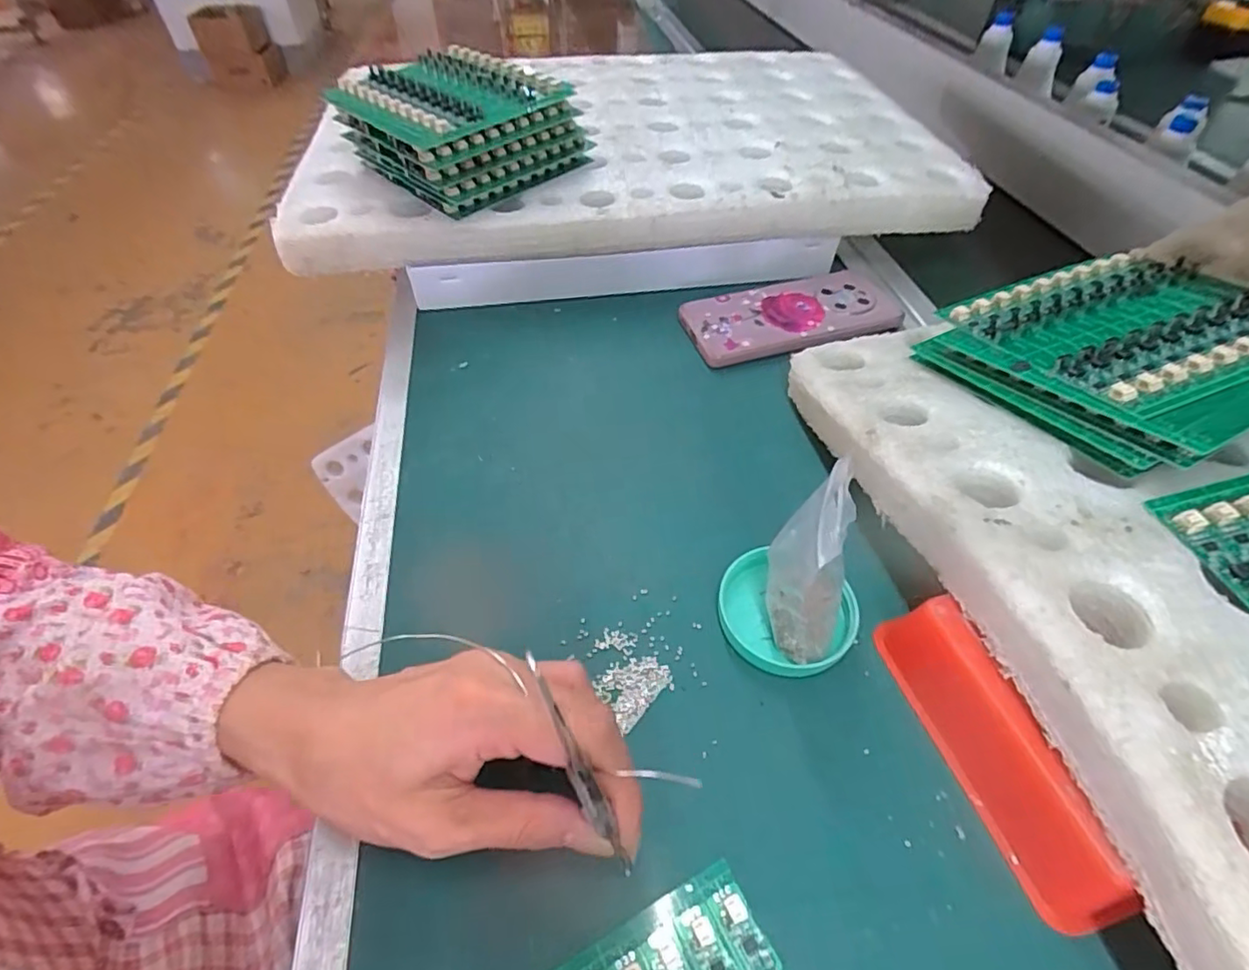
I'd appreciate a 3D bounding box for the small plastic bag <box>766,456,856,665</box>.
[{"bbox_3d":[0.086,0.036,0.269,0.038,0.088,0.056,-2,49,0],"label":"small plastic bag"}]

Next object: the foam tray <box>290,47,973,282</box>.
[{"bbox_3d":[-0.006,-0.331,0.557,0.546,0.040,0.360,-6,49,-4],"label":"foam tray"}]

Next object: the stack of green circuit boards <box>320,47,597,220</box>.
[{"bbox_3d":[-0.127,-0.280,0.463,0.142,0.061,0.140,-37,57,-26],"label":"stack of green circuit boards"}]

